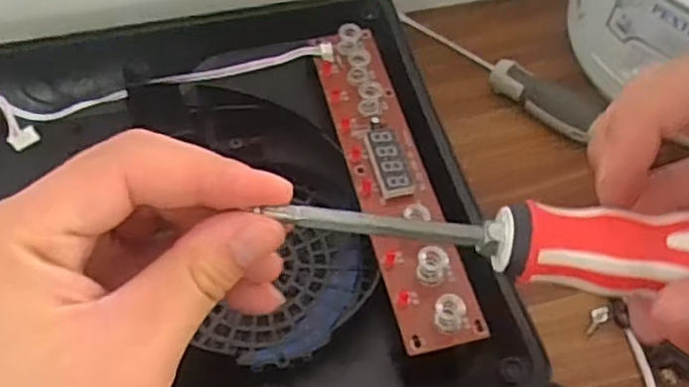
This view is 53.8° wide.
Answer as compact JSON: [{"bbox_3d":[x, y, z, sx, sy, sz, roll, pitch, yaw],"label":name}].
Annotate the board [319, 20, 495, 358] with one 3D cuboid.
[{"bbox_3d":[0.023,-0.016,0.362,0.041,0.017,0.203,-12,56,-6],"label":"board"}]

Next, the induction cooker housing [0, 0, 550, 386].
[{"bbox_3d":[-0.110,0.020,0.371,0.349,0.064,0.300,-11,59,-9],"label":"induction cooker housing"}]

